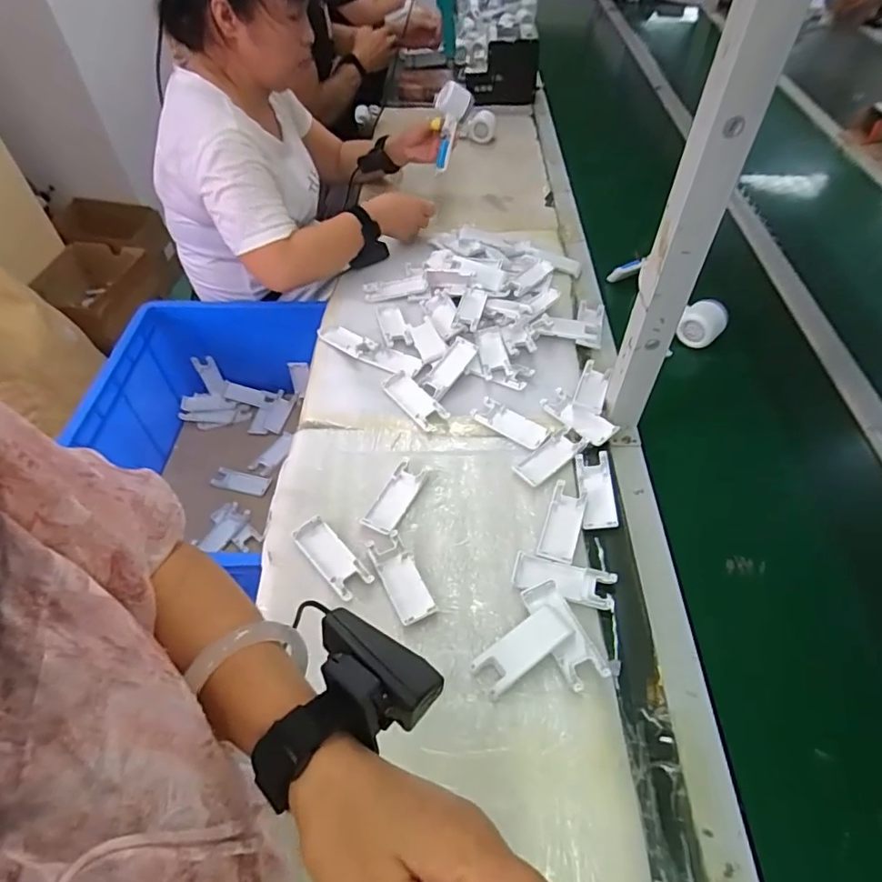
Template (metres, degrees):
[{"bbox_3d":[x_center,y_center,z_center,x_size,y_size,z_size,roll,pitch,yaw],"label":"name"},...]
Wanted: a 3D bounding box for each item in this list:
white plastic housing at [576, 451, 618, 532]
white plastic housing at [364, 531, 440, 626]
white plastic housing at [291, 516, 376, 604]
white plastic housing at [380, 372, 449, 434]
[{"bbox_3d":[0.188,0.058,0.641,0.040,0.012,0.103,4,51,3],"label":"white plastic housing"},{"bbox_3d":[-0.043,0.145,0.573,0.040,0.010,0.100,-23,55,-18],"label":"white plastic housing"},{"bbox_3d":[-0.122,0.128,0.589,0.038,0.012,0.100,-36,60,-26],"label":"white plastic housing"},{"bbox_3d":[-0.037,-0.058,0.727,0.040,0.014,0.101,-35,59,-25],"label":"white plastic housing"}]

